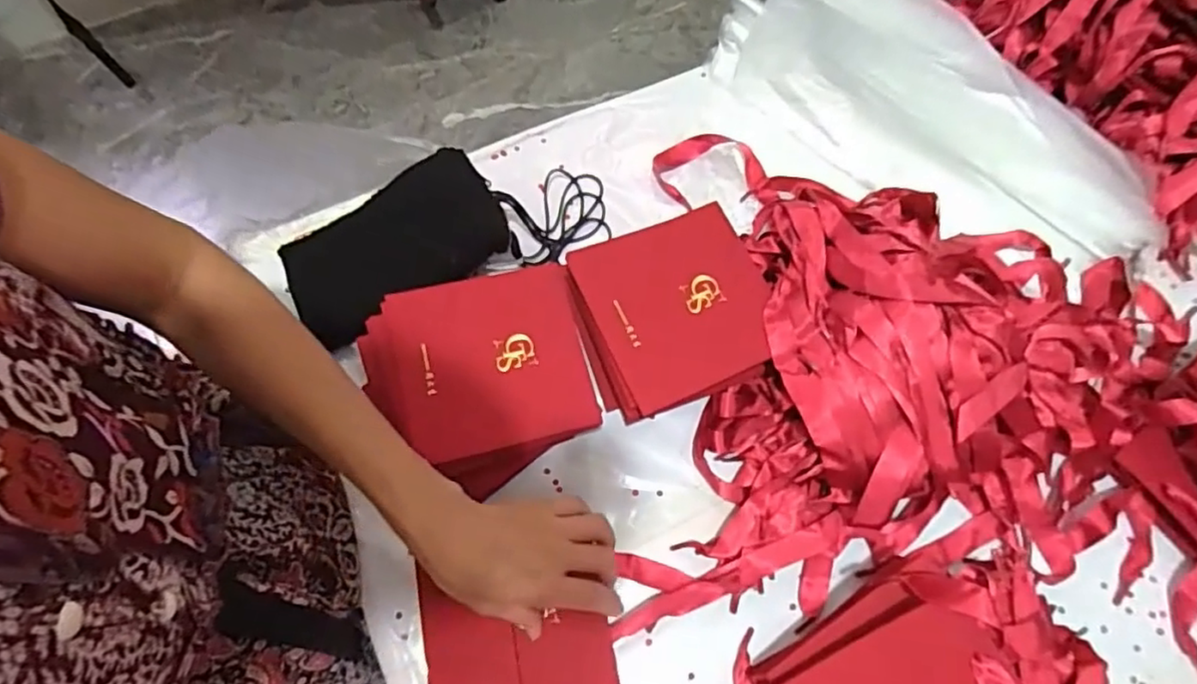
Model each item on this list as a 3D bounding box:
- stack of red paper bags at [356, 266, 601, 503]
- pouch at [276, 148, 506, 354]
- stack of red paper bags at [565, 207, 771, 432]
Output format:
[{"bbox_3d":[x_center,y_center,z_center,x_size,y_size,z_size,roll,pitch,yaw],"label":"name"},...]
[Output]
[{"bbox_3d":[-0.092,0.033,0.514,0.166,0.066,0.154,-15,72,-6],"label":"stack of red paper bags"},{"bbox_3d":[-0.185,-0.082,0.577,0.201,0.017,0.102,-30,92,5],"label":"pouch"},{"bbox_3d":[0.060,-0.022,0.538,0.149,0.061,0.146,-17,72,-7],"label":"stack of red paper bags"}]

